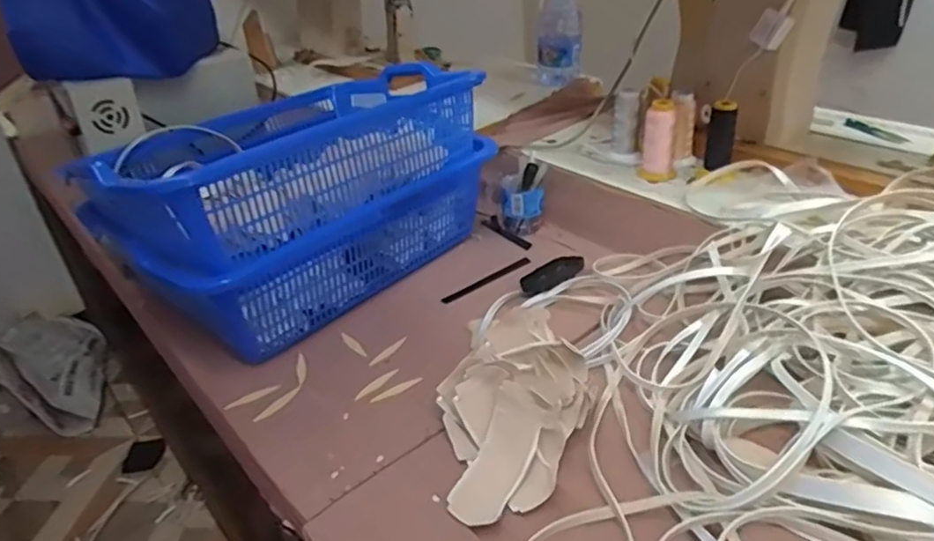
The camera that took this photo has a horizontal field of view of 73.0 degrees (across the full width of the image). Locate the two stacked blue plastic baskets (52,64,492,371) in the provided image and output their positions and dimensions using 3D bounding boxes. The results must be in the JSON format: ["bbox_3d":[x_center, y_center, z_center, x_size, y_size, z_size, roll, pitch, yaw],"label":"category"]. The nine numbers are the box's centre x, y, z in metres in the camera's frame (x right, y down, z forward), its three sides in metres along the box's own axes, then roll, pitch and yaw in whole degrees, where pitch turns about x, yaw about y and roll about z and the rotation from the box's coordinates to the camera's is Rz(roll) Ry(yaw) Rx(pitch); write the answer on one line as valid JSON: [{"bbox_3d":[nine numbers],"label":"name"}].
[{"bbox_3d":[-0.284,-0.123,1.009,0.524,0.282,0.427,-31,39,-35],"label":"two stacked blue plastic baskets"}]

